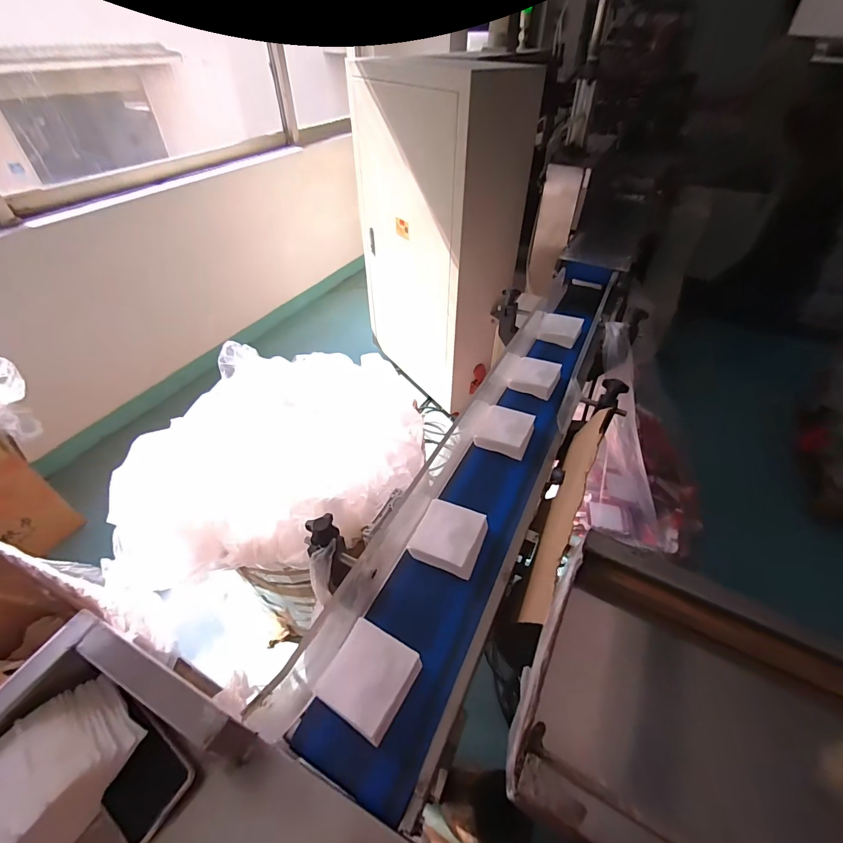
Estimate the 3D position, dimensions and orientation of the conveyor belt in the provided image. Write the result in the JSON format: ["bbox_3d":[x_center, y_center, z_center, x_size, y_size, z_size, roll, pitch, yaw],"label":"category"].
[{"bbox_3d":[0.194,-0.026,0.802,0.201,0.117,1.241,21,48,19],"label":"conveyor belt"}]

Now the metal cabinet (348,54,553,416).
[{"bbox_3d":[0.050,-0.745,1.795,0.300,1.251,0.802,-28,51,-25],"label":"metal cabinet"}]

